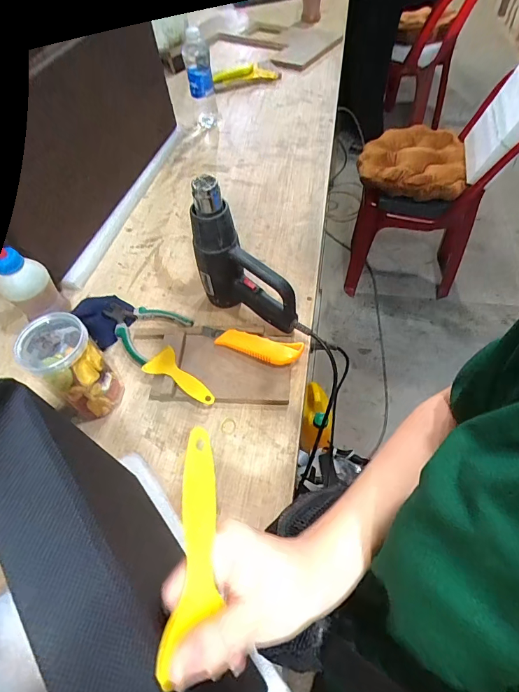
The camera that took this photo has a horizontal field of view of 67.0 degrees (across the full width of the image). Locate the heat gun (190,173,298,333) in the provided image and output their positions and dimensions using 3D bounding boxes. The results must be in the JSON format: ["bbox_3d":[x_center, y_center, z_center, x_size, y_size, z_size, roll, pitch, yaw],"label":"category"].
[{"bbox_3d":[-0.024,-0.106,0.575,0.158,0.227,0.064,35,66,25],"label":"heat gun"}]

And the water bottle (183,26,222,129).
[{"bbox_3d":[-0.141,-0.638,0.945,0.058,0.215,0.058,-9,56,-1],"label":"water bottle"}]

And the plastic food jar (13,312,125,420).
[{"bbox_3d":[-0.249,0.028,0.528,0.078,0.159,0.081,-2,56,4],"label":"plastic food jar"}]

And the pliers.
[{"bbox_3d":[-0.196,-0.042,0.659,0.137,0.015,0.109,38,67,26],"label":"pliers"}]

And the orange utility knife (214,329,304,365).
[{"bbox_3d":[-0.001,-0.001,0.600,0.129,0.027,0.037,14,59,14],"label":"orange utility knife"}]

